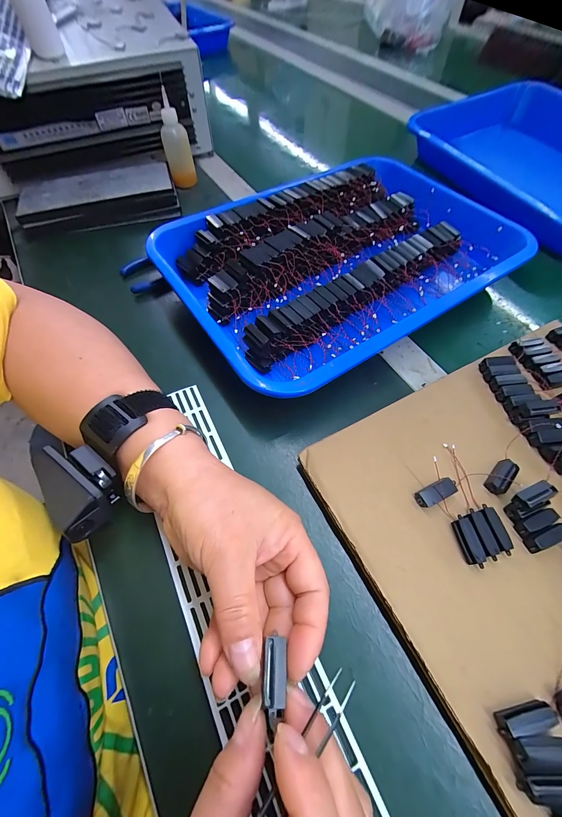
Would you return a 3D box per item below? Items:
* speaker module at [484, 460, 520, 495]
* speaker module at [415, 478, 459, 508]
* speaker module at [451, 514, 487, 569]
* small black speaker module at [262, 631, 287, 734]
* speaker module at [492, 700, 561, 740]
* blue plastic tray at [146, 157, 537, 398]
[{"bbox_3d":[0.163,0.050,0.227,0.014,0.006,0.029,36,67,20],"label":"speaker module"},{"bbox_3d":[0.112,0.060,0.221,0.031,0.008,0.013,-24,63,-12],"label":"speaker module"},{"bbox_3d":[0.124,0.088,0.204,0.011,0.009,0.031,-12,61,-6],"label":"speaker module"},{"bbox_3d":[-0.003,0.130,0.149,0.011,0.004,0.031,-1,48,2],"label":"small black speaker module"},{"bbox_3d":[0.128,0.162,0.162,0.029,0.011,0.010,-11,61,-5],"label":"speaker module"},{"bbox_3d":[0.072,-0.172,0.343,0.370,0.047,0.259,-31,64,-15],"label":"blue plastic tray"}]

